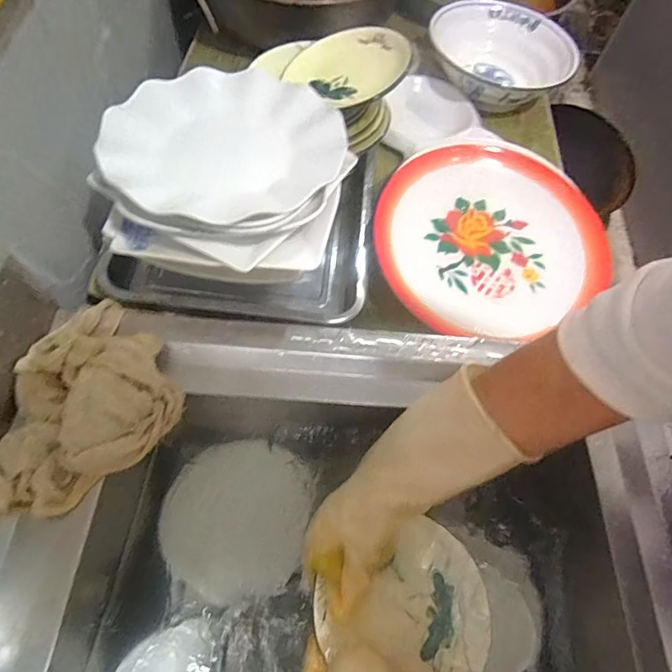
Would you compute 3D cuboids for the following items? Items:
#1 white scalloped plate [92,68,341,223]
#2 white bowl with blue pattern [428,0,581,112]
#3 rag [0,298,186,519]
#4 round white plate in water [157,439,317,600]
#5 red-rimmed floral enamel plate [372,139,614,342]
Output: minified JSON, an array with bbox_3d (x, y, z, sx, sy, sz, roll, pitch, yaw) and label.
[{"bbox_3d":[-0.101,-0.184,0.419,0.209,0.025,0.211,2,62,-3],"label":"white scalloped plate"},{"bbox_3d":[0.255,-0.437,0.715,0.214,0.074,0.210,2,62,-3],"label":"white bowl with blue pattern"},{"bbox_3d":[-0.213,0.058,0.360,0.132,0.048,0.180,33,65,13],"label":"rag"},{"bbox_3d":[-0.101,0.183,0.453,0.154,0.022,0.141,-3,71,7],"label":"round white plate in water"},{"bbox_3d":[0.178,-0.115,0.520,0.247,0.040,0.264,2,62,-3],"label":"red-rimmed floral enamel plate"}]

